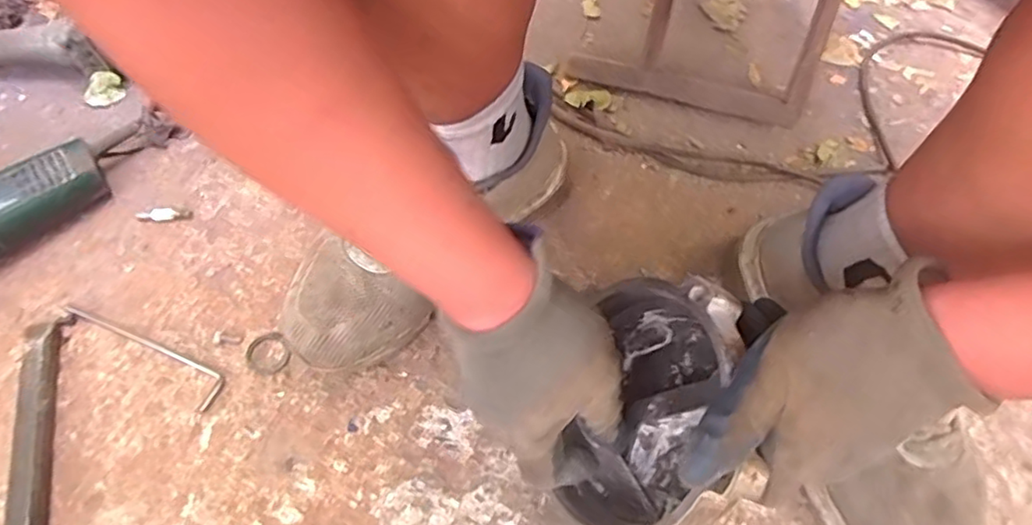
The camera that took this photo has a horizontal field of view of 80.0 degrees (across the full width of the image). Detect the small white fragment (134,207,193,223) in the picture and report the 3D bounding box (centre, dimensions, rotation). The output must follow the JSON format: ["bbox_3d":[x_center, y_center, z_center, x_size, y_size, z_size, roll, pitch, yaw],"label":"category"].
[{"bbox_3d":[-0.334,-0.045,0.581,0.052,0.010,0.013,0,60,-1],"label":"small white fragment"}]

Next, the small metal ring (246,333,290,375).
[{"bbox_3d":[-0.208,0.077,0.517,0.033,0.006,0.038,-33,66,-19],"label":"small metal ring"}]

